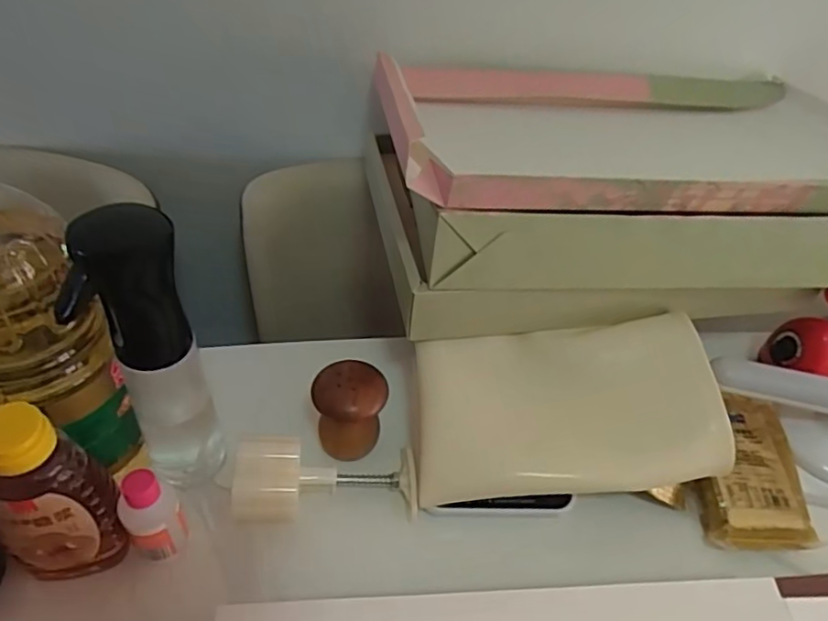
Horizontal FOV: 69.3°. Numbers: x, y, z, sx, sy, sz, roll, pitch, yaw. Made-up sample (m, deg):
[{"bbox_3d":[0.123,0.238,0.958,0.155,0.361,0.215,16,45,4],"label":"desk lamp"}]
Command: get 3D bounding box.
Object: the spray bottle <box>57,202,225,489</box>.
[{"bbox_3d":[-0.191,0.041,0.438,0.073,0.235,0.048,-8,44,-15],"label":"spray bottle"}]

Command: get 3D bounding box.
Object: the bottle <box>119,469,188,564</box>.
[{"bbox_3d":[-0.187,0.148,0.429,0.037,0.078,0.029,-29,53,-32],"label":"bottle"}]

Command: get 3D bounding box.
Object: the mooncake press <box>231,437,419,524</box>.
[{"bbox_3d":[-0.074,0.144,0.494,0.155,0.053,0.063,9,41,-19],"label":"mooncake press"}]

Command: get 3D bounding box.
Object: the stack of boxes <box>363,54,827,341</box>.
[{"bbox_3d":[0.221,-0.143,0.621,0.504,0.149,0.323,-1,43,-7],"label":"stack of boxes"}]

